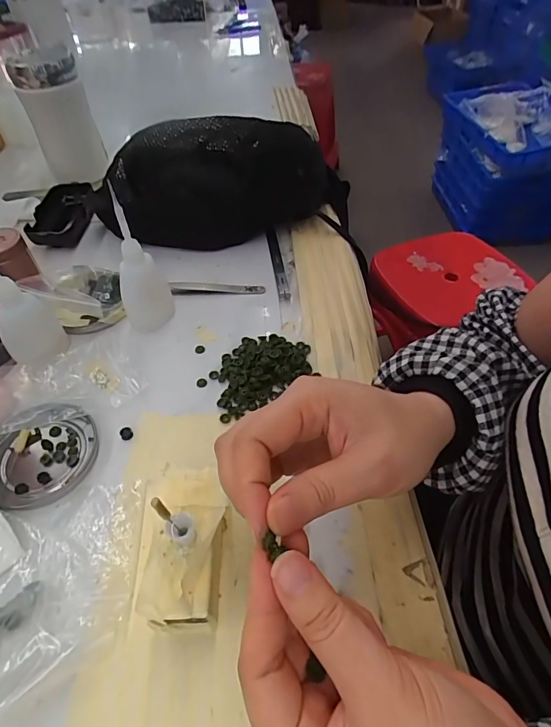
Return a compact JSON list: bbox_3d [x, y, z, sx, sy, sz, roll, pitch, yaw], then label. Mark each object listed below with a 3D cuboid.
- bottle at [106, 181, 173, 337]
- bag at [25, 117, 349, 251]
[{"bbox_3d":[-0.118,-0.085,0.350,0.044,0.109,0.049,-17,51,-13],"label":"bottle"},{"bbox_3d":[-0.093,-0.200,0.447,0.357,0.105,0.115,-2,50,0],"label":"bag"}]

